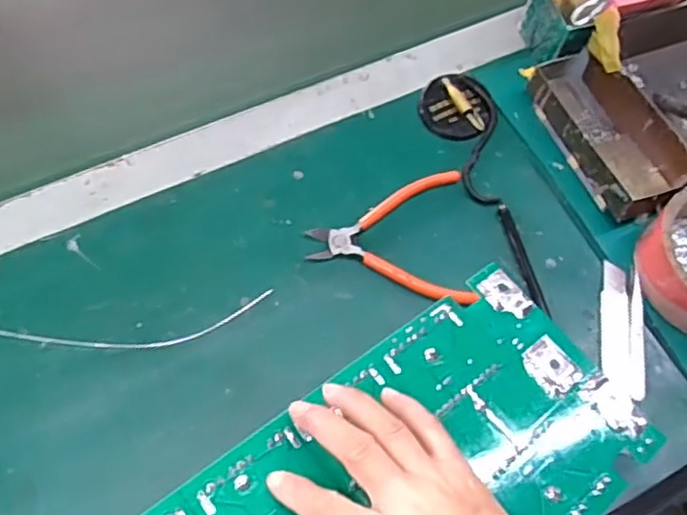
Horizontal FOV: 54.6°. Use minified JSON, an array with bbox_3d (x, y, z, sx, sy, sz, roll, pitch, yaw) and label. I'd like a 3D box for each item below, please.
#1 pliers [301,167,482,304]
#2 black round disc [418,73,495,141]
[{"bbox_3d":[0.038,-0.019,0.563,0.133,0.019,0.127,1,64,-2],"label":"pliers"},{"bbox_3d":[0.107,-0.140,0.624,0.067,0.015,0.066,1,64,-2],"label":"black round disc"}]

